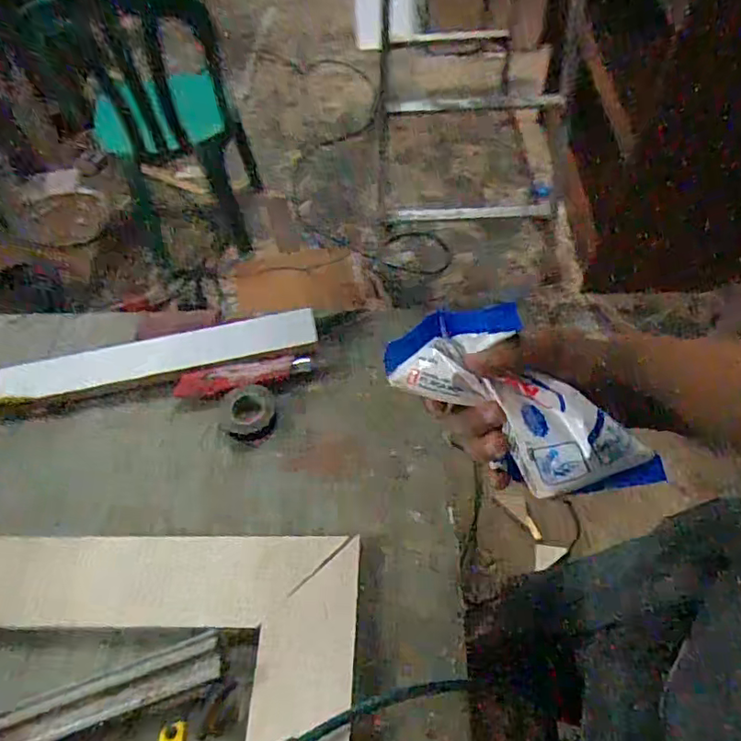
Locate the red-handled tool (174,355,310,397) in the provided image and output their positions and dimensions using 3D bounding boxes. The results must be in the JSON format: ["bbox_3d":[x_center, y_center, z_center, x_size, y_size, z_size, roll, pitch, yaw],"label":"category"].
[{"bbox_3d":[-0.141,0.006,0.635,0.144,0.013,0.030,-10,56,-3],"label":"red-handled tool"}]

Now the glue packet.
[{"bbox_3d":[0.096,0.024,0.357,0.180,0.086,0.056,36,64,8],"label":"glue packet"}]

